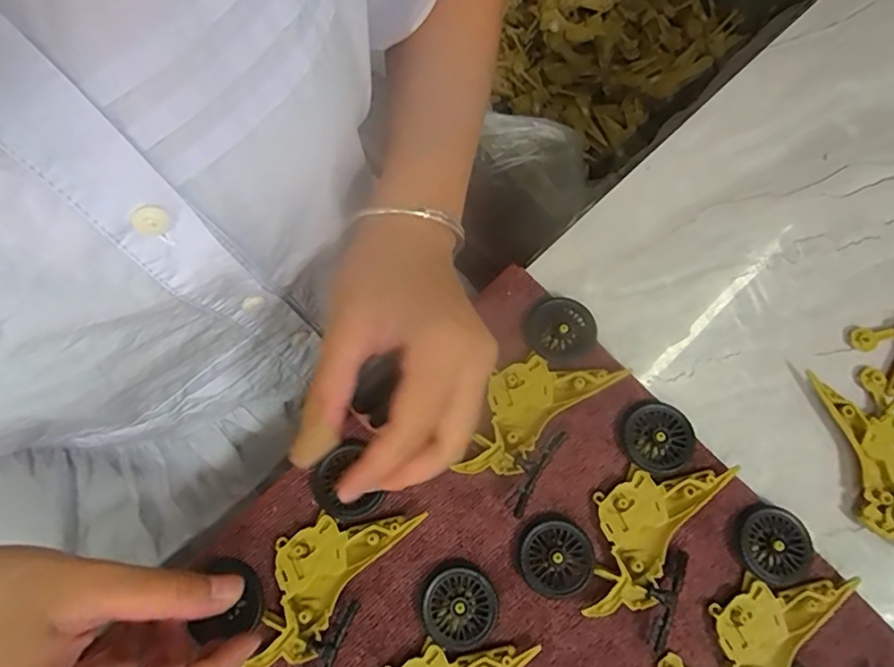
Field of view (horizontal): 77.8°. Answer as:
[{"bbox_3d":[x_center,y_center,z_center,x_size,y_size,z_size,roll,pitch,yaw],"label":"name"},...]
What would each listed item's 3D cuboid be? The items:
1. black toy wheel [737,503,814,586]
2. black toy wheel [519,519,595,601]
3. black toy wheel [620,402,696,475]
[{"bbox_3d":[0.169,0.109,0.285,0.035,0.008,0.038,0,74,0],"label":"black toy wheel"},{"bbox_3d":[0.056,0.114,0.281,0.037,0.011,0.035,0,74,0],"label":"black toy wheel"},{"bbox_3d":[0.113,0.057,0.298,0.036,0.009,0.037,0,74,0],"label":"black toy wheel"}]

